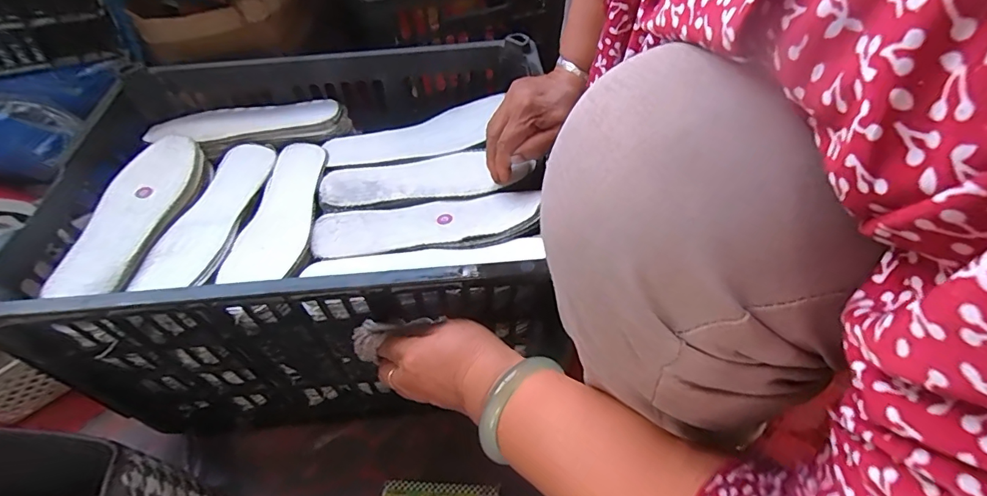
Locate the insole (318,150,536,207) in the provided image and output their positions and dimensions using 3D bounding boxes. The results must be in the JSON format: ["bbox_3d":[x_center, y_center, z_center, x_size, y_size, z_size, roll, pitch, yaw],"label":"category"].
[{"bbox_3d":[-0.076,-0.079,0.498,0.213,0.015,0.065,-5,49,2],"label":"insole"}]

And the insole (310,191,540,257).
[{"bbox_3d":[-0.068,-0.029,0.448,0.217,0.020,0.057,-5,49,0],"label":"insole"}]

